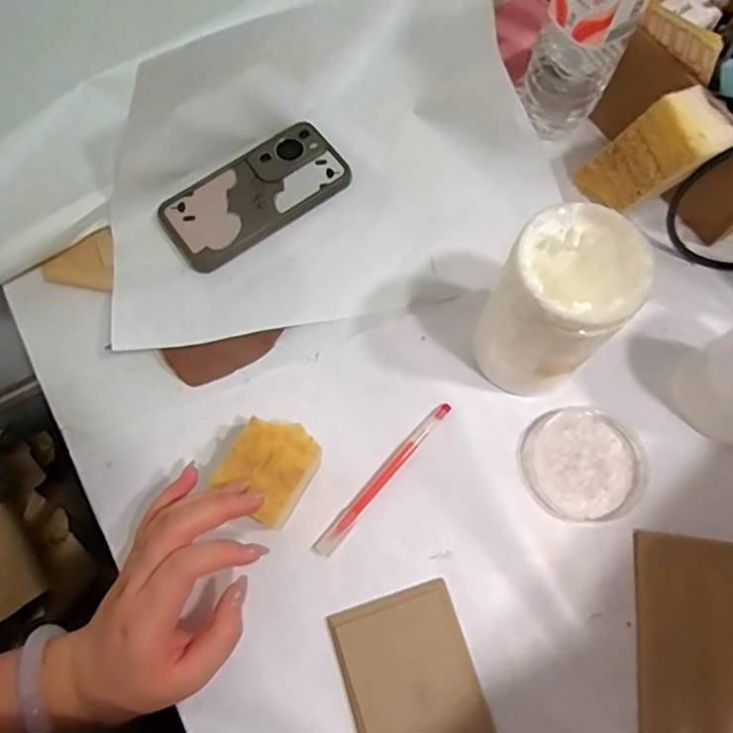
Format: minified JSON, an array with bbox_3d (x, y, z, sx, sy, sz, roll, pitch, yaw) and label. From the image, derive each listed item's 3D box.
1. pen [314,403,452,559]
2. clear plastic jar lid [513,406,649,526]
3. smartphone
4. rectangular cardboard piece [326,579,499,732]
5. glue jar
[{"bbox_3d":[0.014,0.082,0.425,0.012,0.009,0.142,39,75,13],"label":"pen"},{"bbox_3d":[0.163,0.074,0.431,0.089,0.009,0.085,0,71,0],"label":"clear plastic jar lid"},{"bbox_3d":[-0.098,-0.153,0.510,0.166,0.014,0.079,-37,74,-12],"label":"smartphone"},{"bbox_3d":[0.033,0.219,0.378,0.086,0.013,0.127,-17,71,-6],"label":"rectangular cardboard piece"},{"bbox_3d":[0.130,-0.038,0.397,0.078,0.133,0.082,0,71,0],"label":"glue jar"}]

